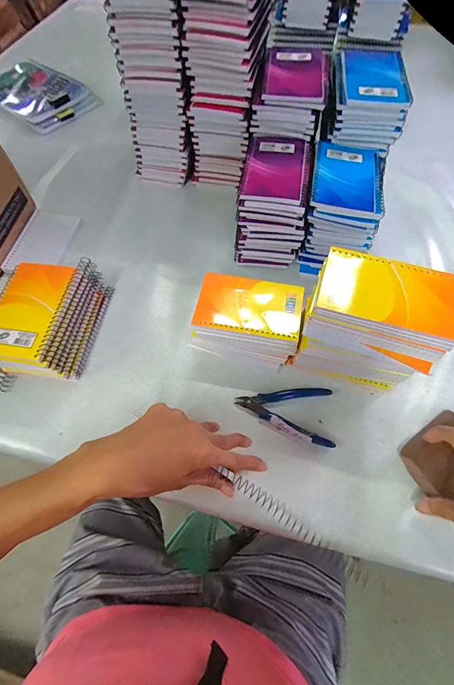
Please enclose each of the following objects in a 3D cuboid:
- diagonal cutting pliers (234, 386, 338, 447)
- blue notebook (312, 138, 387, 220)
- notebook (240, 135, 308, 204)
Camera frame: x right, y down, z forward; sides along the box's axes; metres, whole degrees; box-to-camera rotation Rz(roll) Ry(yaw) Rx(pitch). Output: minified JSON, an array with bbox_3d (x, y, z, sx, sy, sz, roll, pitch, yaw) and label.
[{"bbox_3d":[0.073,0.080,0.402,0.119,0.010,0.069,14,62,8],"label":"diagonal cutting pliers"},{"bbox_3d":[0.170,-0.230,0.439,0.099,0.007,0.141,10,63,5],"label":"blue notebook"},{"bbox_3d":[0.068,-0.247,0.451,0.084,0.011,0.133,9,63,5],"label":"notebook"}]

